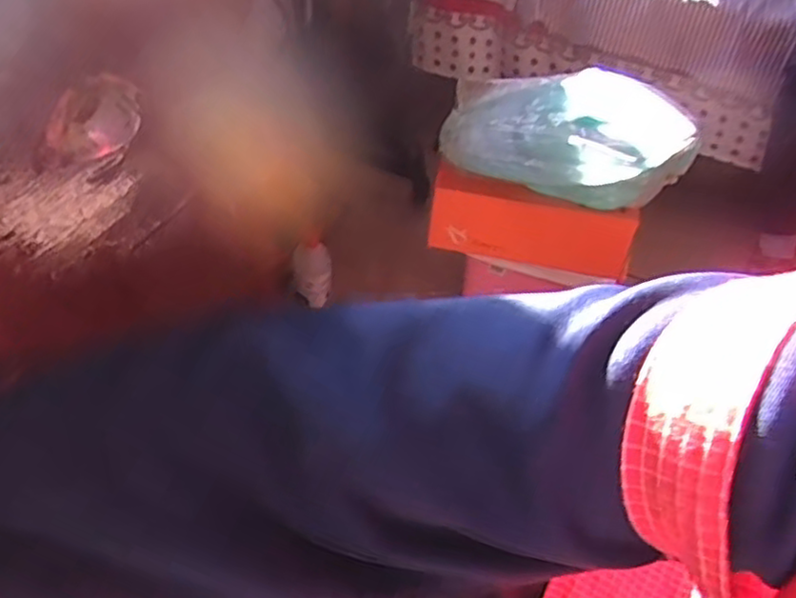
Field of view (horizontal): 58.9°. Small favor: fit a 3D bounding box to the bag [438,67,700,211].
[{"bbox_3d":[0.251,-0.251,1.064,0.358,0.091,0.290,5,42,0],"label":"bag"}]

